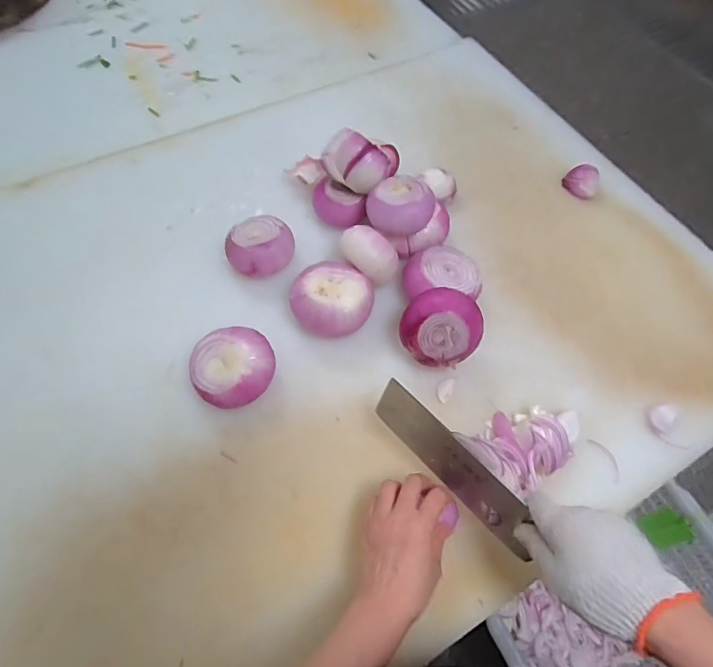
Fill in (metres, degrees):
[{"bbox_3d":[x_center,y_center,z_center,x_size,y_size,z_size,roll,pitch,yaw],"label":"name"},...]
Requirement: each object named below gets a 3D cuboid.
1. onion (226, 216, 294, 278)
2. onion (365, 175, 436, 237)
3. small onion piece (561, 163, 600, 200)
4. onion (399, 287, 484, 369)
[{"bbox_3d":[-0.127,-0.111,0.620,0.076,0.060,0.084,30,64,13],"label":"onion"},{"bbox_3d":[0.057,-0.163,0.599,0.087,0.052,0.067,9,62,2],"label":"onion"},{"bbox_3d":[0.354,-0.241,0.716,0.052,0.020,0.052,31,67,14],"label":"small onion piece"},{"bbox_3d":[0.103,-0.002,0.551,0.093,0.074,0.082,-24,65,-15],"label":"onion"}]

